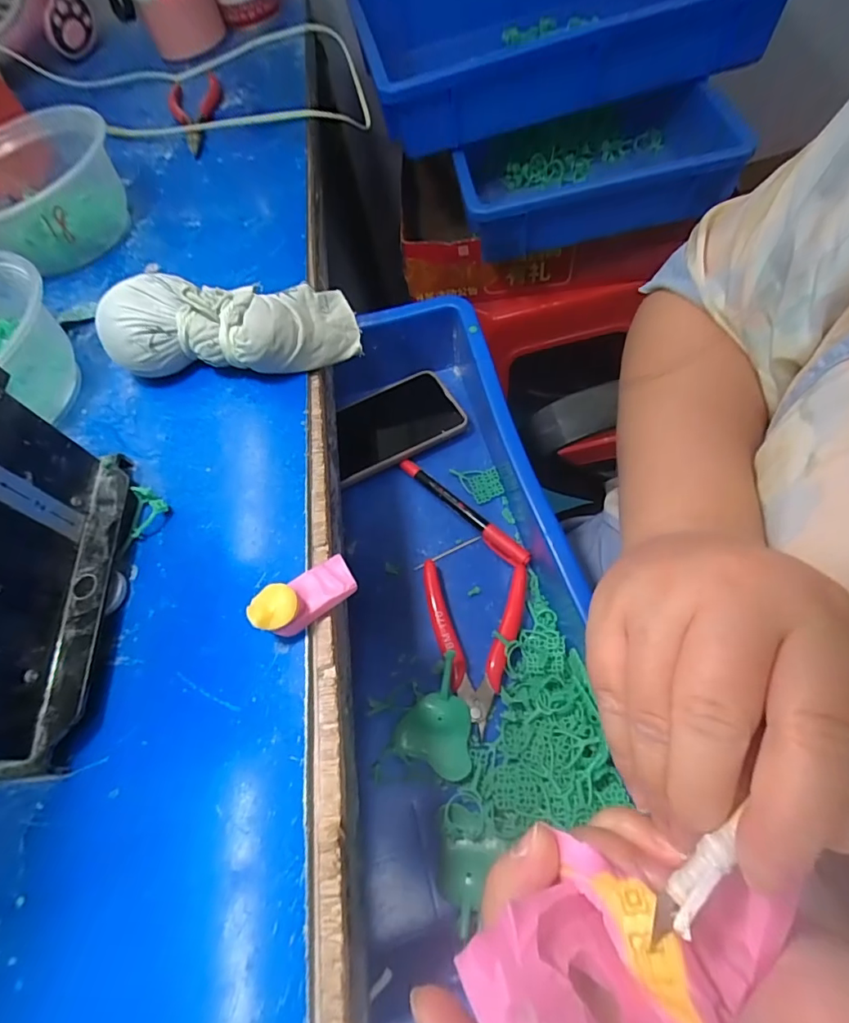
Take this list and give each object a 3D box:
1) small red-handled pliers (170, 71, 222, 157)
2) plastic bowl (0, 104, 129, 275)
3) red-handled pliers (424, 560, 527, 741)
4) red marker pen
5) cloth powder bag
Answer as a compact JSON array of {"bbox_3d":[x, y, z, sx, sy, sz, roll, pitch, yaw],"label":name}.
[{"bbox_3d":[-0.205,-0.366,0.455,0.050,0.017,0.110,-22,61,-1],"label":"small red-handled pliers"},{"bbox_3d":[-0.293,-0.239,0.373,0.122,0.055,0.121,-4,62,8],"label":"plastic bowl"},{"bbox_3d":[0.038,0.090,0.351,0.074,0.014,0.111,-5,62,8],"label":"red-handled pliers"},{"bbox_3d":[0.031,-0.001,0.399,0.130,0.014,0.014,39,76,25],"label":"red marker pen"},{"bbox_3d":[-0.114,-0.111,0.293,0.144,0.045,0.064,-2,63,9],"label":"cloth powder bag"}]

